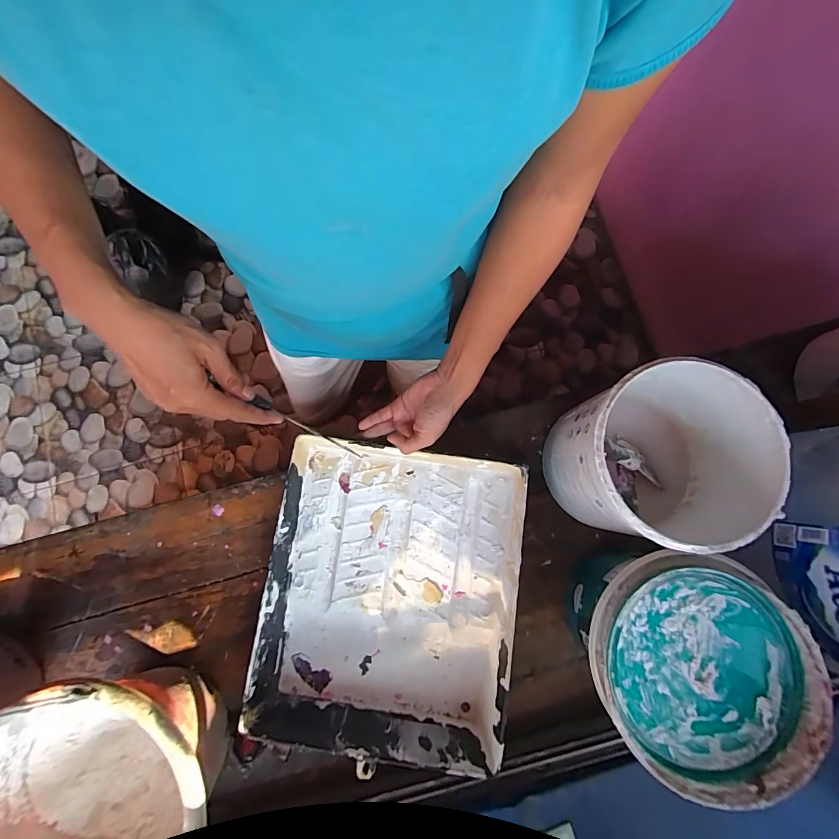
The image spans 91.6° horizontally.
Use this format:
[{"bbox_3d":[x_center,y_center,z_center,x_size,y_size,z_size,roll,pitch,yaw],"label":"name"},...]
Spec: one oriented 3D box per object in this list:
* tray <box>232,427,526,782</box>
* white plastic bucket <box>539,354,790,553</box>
[{"bbox_3d":[-0.035,0.208,0.501,0.284,0.069,0.336,8,79,1],"label":"tray"},{"bbox_3d":[0.256,0.043,0.460,0.177,0.171,0.179,0,79,-1],"label":"white plastic bucket"}]

